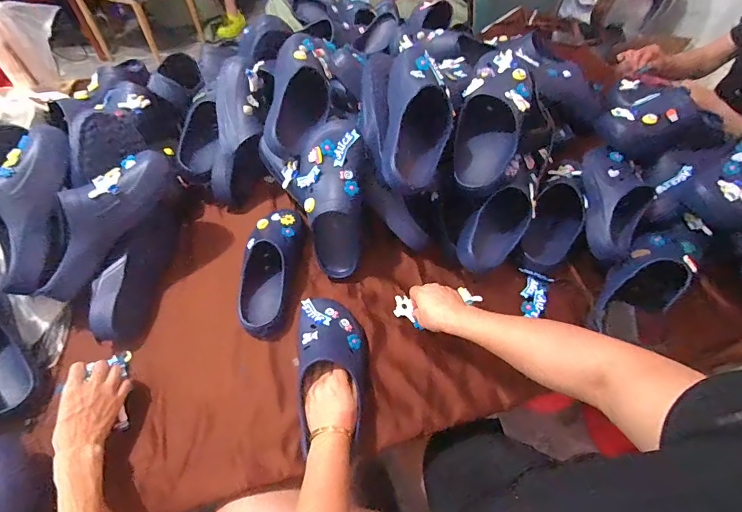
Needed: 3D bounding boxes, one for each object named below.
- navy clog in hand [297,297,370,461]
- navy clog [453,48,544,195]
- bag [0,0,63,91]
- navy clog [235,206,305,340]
[{"bbox_3d":[-0.057,0.170,0.611,0.108,0.076,0.217,-4,53,-3],"label":"navy clog in hand"},{"bbox_3d":[0.239,-0.248,0.721,0.144,0.133,0.269,16,89,12],"label":"navy clog"},{"bbox_3d":[-0.875,-0.553,1.007,0.068,0.226,0.207,10,54,7],"label":"bag"},{"bbox_3d":[-0.182,0.020,0.724,0.107,0.097,0.253,-3,53,-2],"label":"navy clog"}]

